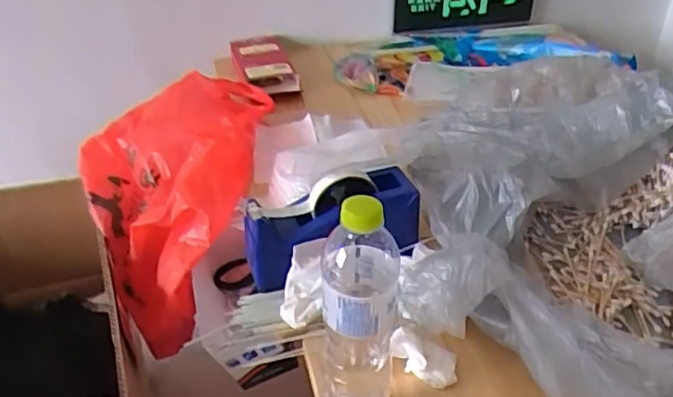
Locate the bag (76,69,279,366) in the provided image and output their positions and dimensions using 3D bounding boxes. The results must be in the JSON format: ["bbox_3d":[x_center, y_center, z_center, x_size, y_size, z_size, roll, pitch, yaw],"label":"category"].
[{"bbox_3d":[-0.263,-0.015,0.974,0.260,0.265,0.433,4,36,6],"label":"bag"}]

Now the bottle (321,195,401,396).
[{"bbox_3d":[0.020,0.105,0.536,0.063,0.243,0.071,3,36,5],"label":"bottle"}]

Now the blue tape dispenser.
[{"bbox_3d":[-0.008,0.033,0.725,0.223,0.116,0.077,-19,37,-1],"label":"blue tape dispenser"}]

